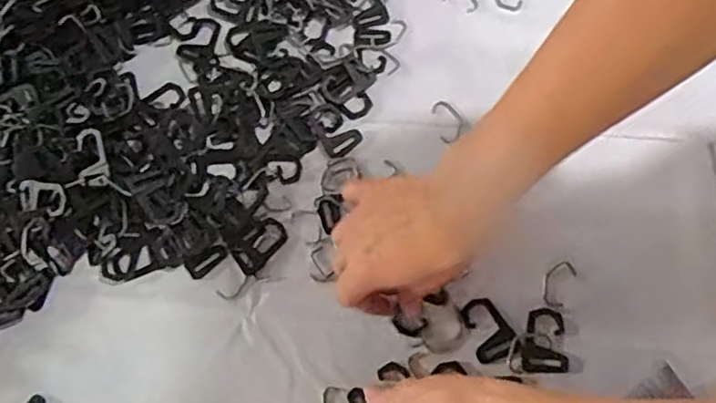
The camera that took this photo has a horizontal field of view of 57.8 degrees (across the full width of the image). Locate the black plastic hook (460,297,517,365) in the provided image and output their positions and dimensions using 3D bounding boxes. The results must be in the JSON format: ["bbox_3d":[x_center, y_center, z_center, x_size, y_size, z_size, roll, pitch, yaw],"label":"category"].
[{"bbox_3d":[0.088,0.085,0.434,0.028,0.004,0.042,-17,68,-5],"label":"black plastic hook"}]

